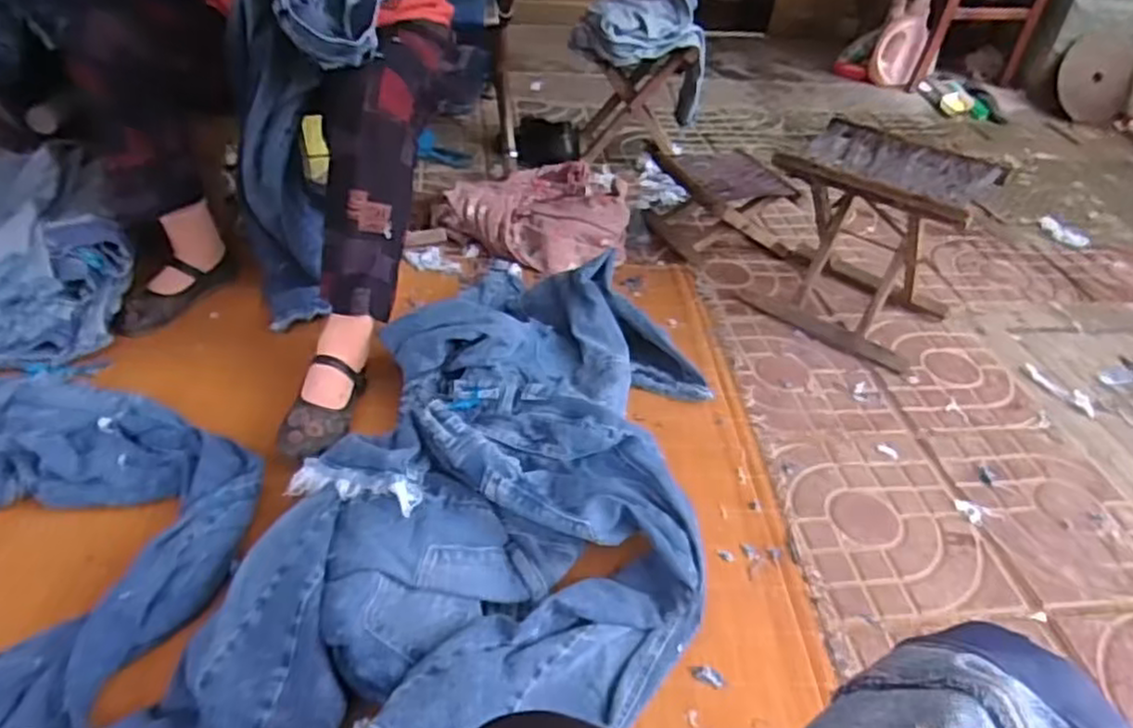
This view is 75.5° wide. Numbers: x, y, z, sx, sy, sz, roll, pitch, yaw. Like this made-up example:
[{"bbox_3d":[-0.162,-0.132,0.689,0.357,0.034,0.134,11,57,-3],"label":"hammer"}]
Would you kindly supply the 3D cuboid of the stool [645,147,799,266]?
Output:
[{"bbox_3d":[0.345,-0.360,1.633,0.266,0.182,0.287,-10,39,-20],"label":"stool"}]

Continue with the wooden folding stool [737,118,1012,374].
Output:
[{"bbox_3d":[0.575,-0.238,1.384,0.325,0.324,0.326,30,44,27],"label":"wooden folding stool"}]

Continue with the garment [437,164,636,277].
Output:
[{"bbox_3d":[-0.082,-0.389,1.675,0.414,0.135,0.569,-5,40,-15],"label":"garment"}]

